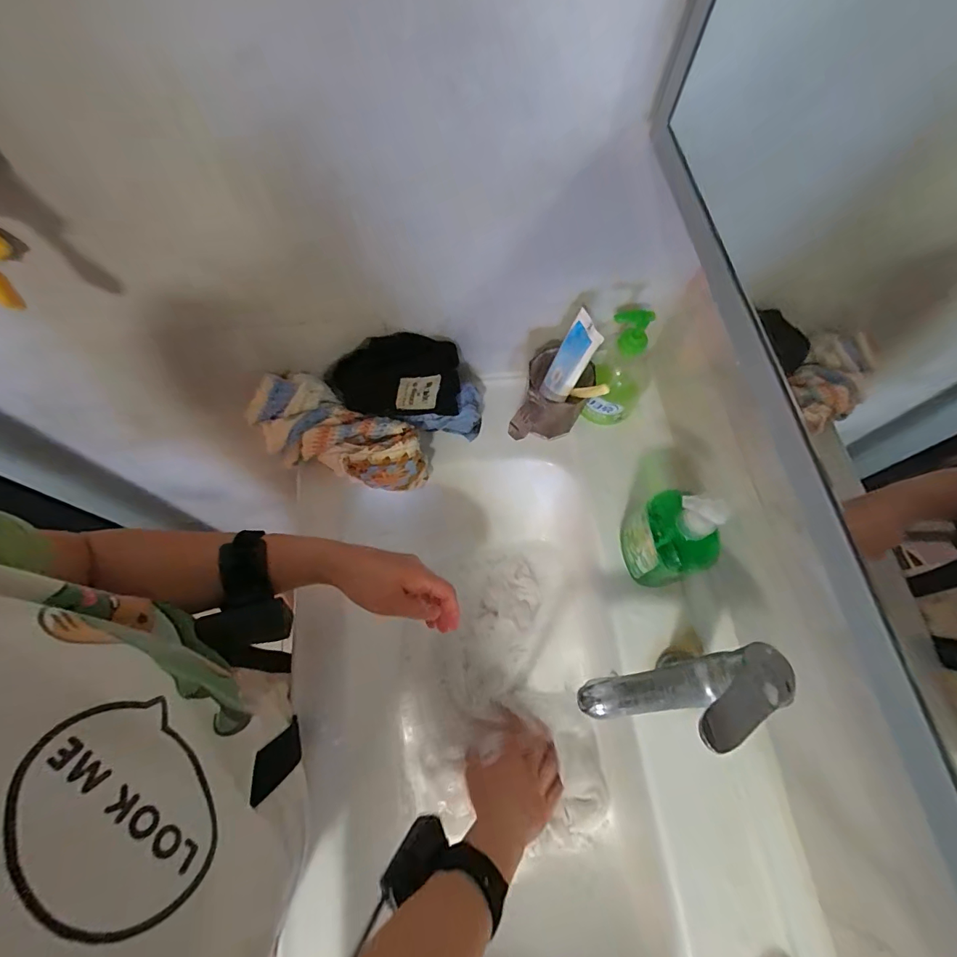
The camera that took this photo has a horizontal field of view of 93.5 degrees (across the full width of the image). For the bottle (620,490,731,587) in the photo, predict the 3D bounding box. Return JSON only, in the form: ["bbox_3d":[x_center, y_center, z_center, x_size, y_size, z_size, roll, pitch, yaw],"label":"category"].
[{"bbox_3d":[0.200,0.055,0.453,0.064,0.168,0.081,-14,68,-7],"label":"bottle"}]

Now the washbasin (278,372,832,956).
[{"bbox_3d":[0.036,0.255,0.503,0.464,0.150,0.763,-6,68,-4],"label":"washbasin"}]

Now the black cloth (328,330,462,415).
[{"bbox_3d":[-0.101,-0.108,0.547,0.154,0.100,0.076,-4,68,-3],"label":"black cloth"}]

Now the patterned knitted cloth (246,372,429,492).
[{"bbox_3d":[-0.172,-0.051,0.535,0.222,0.067,0.101,26,69,9],"label":"patterned knitted cloth"}]

